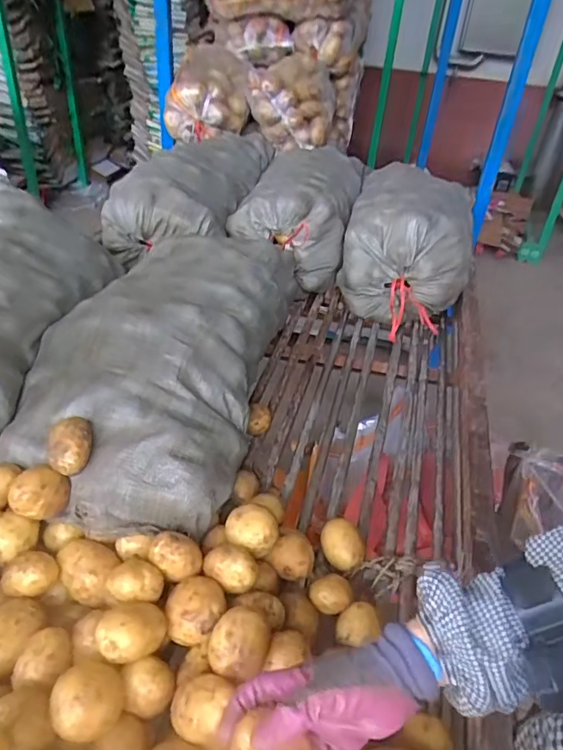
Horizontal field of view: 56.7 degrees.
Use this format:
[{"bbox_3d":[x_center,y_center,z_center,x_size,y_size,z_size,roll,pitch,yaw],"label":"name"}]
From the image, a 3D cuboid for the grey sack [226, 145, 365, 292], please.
[{"bbox_3d":[0.066,-0.503,1.507,0.279,0.201,0.660,10,35,6],"label":"grey sack"}]

